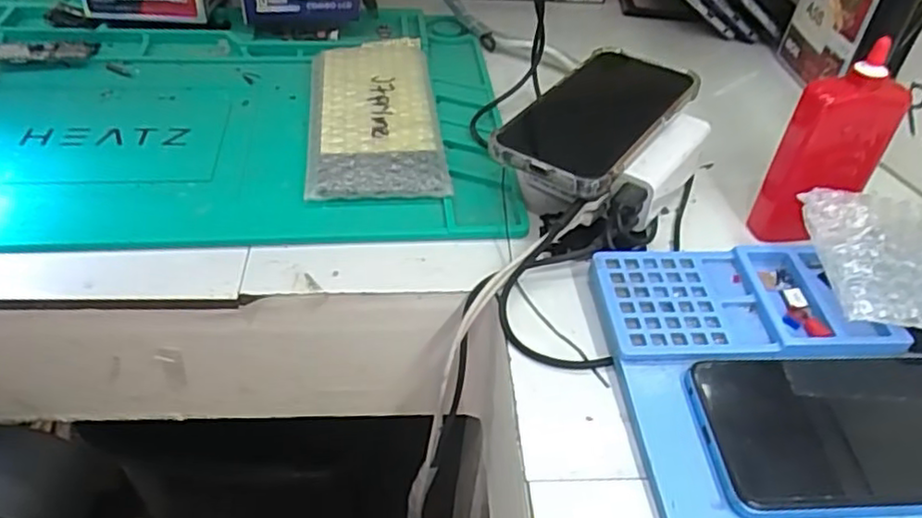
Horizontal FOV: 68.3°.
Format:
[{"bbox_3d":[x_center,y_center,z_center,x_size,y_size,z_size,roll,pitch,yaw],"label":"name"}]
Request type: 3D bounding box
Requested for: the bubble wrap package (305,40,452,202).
[{"bbox_3d":[-0.062,-0.107,0.478,0.086,0.016,0.181,-3,44,-8],"label":"bubble wrap package"}]

